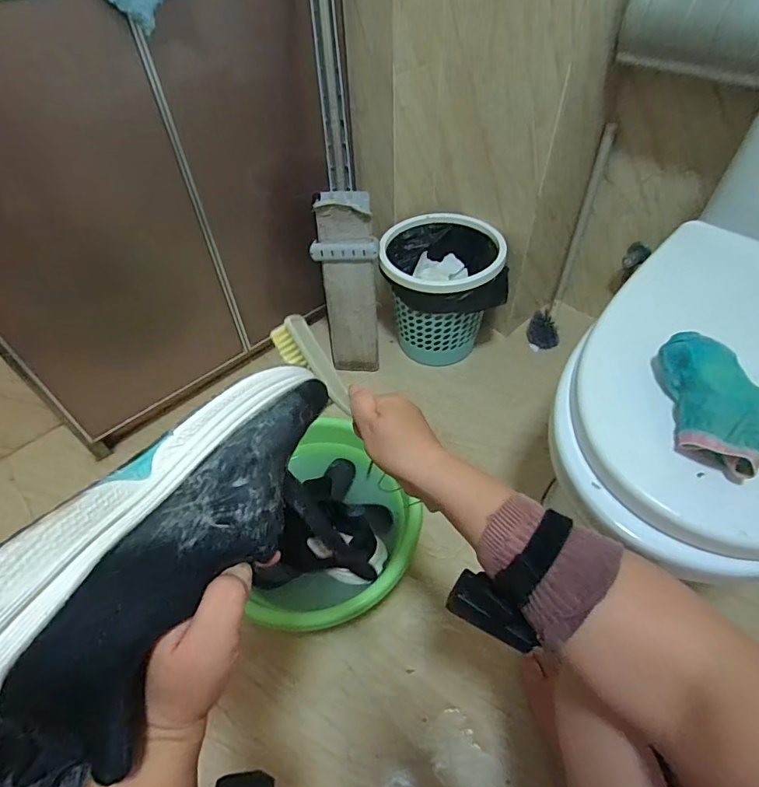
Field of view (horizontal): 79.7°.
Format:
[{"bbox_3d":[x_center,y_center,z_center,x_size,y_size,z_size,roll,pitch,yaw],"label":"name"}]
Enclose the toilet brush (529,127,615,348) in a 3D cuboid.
[{"bbox_3d":[0.448,-0.339,1.065,0.073,0.497,0.071,15,32,13],"label":"toilet brush"}]

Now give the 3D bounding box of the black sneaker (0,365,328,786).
[{"bbox_3d":[-0.110,0.068,0.286,0.089,0.077,0.272,21,42,16],"label":"black sneaker"}]

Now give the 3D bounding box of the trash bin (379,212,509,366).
[{"bbox_3d":[0.139,-0.246,1.101,0.269,0.272,0.229,-2,50,2],"label":"trash bin"}]

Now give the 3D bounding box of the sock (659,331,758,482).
[{"bbox_3d":[0.347,0.006,0.469,0.069,0.050,0.157,4,50,6],"label":"sock"}]

